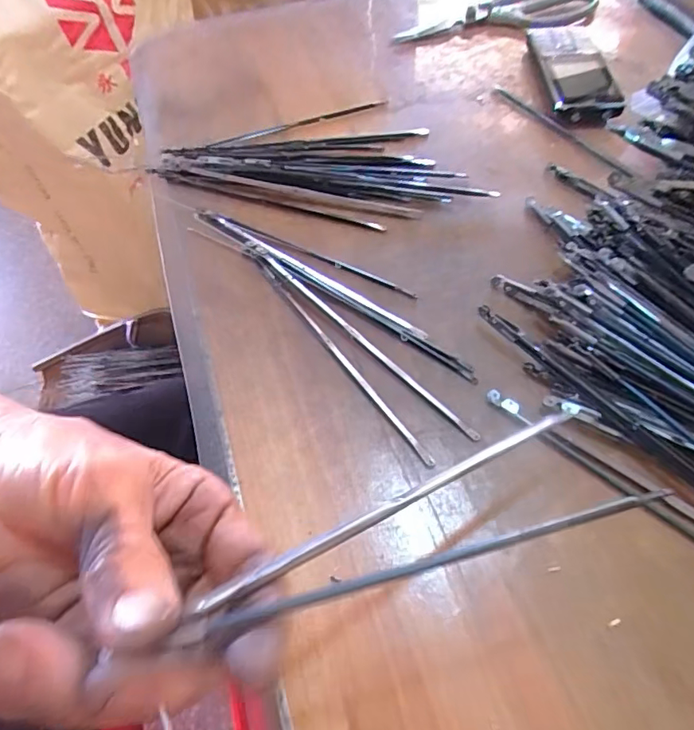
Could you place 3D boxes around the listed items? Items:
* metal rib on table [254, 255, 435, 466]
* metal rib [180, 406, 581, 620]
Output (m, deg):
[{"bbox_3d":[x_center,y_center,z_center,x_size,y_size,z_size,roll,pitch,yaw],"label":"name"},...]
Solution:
[{"bbox_3d":[-0.006,-0.008,0.296,0.005,0.006,0.170,-32,61,-16],"label":"metal rib on table"},{"bbox_3d":[0.025,0.045,0.183,0.165,0.006,0.006,-20,57,-26],"label":"metal rib"}]

